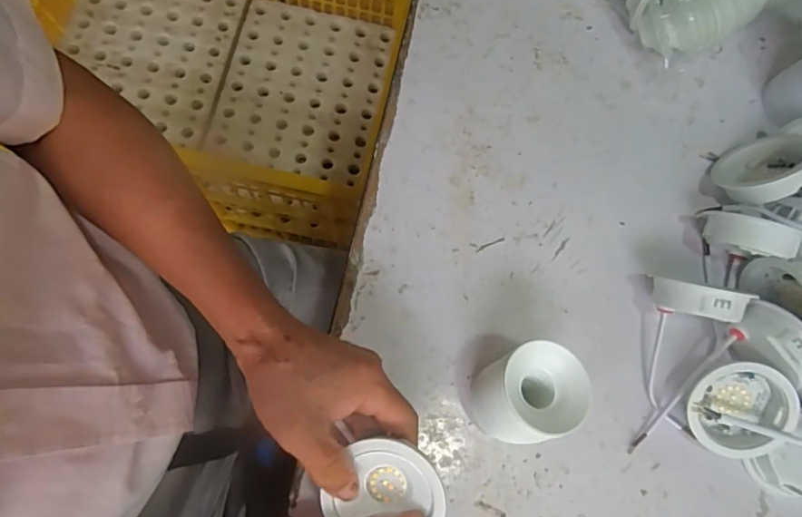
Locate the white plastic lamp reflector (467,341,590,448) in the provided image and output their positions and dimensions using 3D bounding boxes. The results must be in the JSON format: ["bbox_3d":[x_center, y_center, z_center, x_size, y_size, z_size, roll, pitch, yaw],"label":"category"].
[{"bbox_3d":[0.084,0.093,0.359,0.064,0.086,0.059,1,76,-4],"label":"white plastic lamp reflector"}]

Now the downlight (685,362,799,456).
[{"bbox_3d":[0.249,0.110,0.392,0.072,0.024,0.072,2,103,8],"label":"downlight"}]

